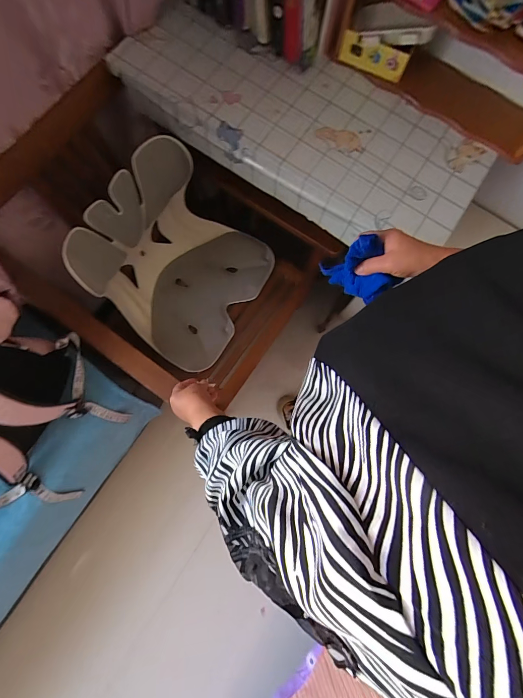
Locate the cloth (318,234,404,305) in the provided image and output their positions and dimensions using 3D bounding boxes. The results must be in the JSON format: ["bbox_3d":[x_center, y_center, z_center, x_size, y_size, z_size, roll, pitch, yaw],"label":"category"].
[{"bbox_3d":[0.141,-0.108,0.462,0.048,0.083,0.096,-43,82,-8],"label":"cloth"}]

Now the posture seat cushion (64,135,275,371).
[{"bbox_3d":[-0.213,-0.224,0.897,0.357,0.361,0.444,30,80,5],"label":"posture seat cushion"}]

